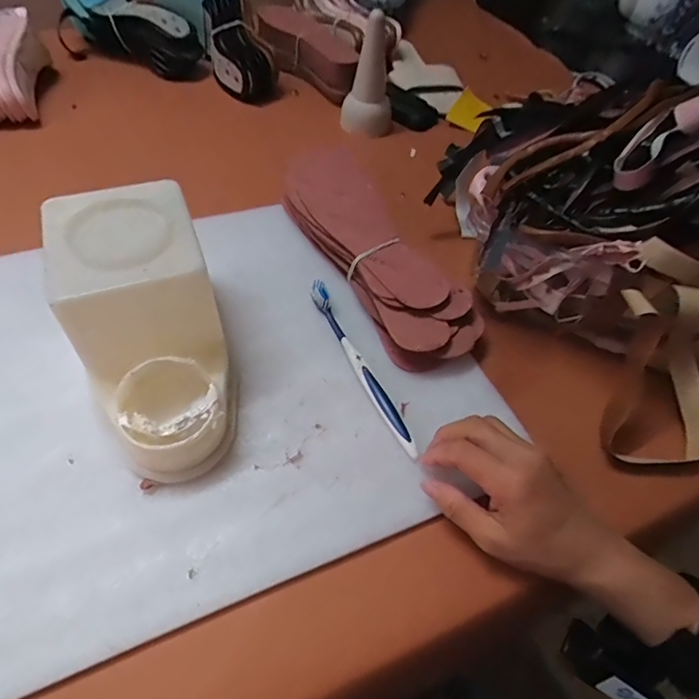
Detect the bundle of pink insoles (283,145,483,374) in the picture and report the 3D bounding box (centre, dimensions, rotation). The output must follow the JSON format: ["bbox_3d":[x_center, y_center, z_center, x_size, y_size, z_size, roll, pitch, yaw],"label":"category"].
[{"bbox_3d":[0.012,-0.114,0.502,0.105,0.048,0.319,-19,55,-19],"label":"bundle of pink insoles"}]

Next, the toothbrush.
[{"bbox_3d":[0.008,0.009,0.424,0.016,0.019,0.193,-20,56,-20],"label":"toothbrush"}]

